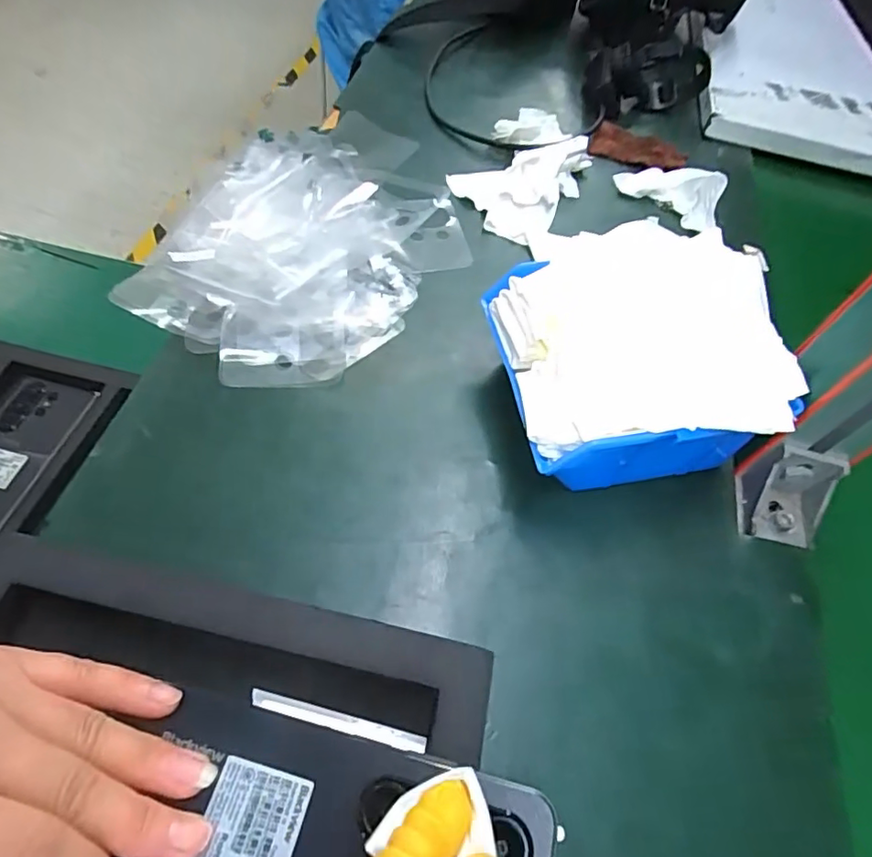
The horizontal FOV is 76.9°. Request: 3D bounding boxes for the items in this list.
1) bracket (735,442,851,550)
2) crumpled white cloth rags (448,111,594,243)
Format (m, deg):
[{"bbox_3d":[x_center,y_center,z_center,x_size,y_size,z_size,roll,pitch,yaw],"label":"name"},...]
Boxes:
[{"bbox_3d":[0.192,0.037,0.294,0.042,0.040,0.040,17,58,6],"label":"bracket"},{"bbox_3d":[0.064,-0.207,0.438,0.087,0.026,0.124,29,60,13],"label":"crumpled white cloth rags"}]

